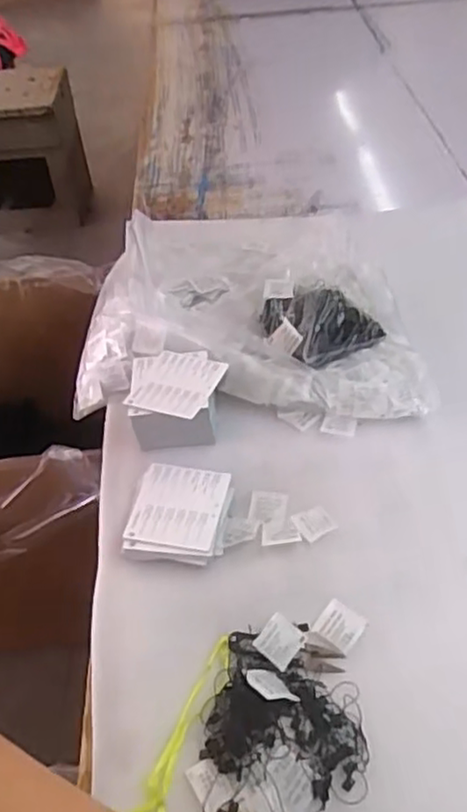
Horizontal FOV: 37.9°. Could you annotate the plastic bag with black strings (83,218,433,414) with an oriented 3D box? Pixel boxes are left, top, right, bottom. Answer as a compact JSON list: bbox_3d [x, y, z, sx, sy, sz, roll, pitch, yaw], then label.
[{"bbox_3d":[0.012,-0.166,0.951,0.432,0.074,0.480,-3,44,2],"label":"plastic bag with black strings"}]

